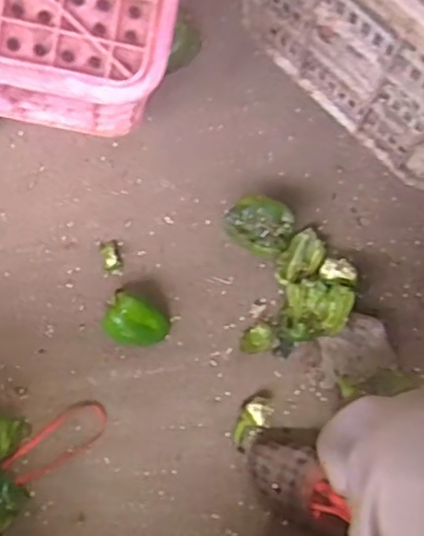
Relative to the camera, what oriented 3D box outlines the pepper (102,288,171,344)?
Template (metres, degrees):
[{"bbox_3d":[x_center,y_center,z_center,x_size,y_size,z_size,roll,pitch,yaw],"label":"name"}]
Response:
[{"bbox_3d":[-0.088,0.060,0.768,0.075,0.061,0.064,14,74,3],"label":"pepper"}]

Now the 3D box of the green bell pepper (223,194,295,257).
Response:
[{"bbox_3d":[0.058,-0.051,0.803,0.083,0.061,0.067,26,75,2],"label":"green bell pepper"}]

